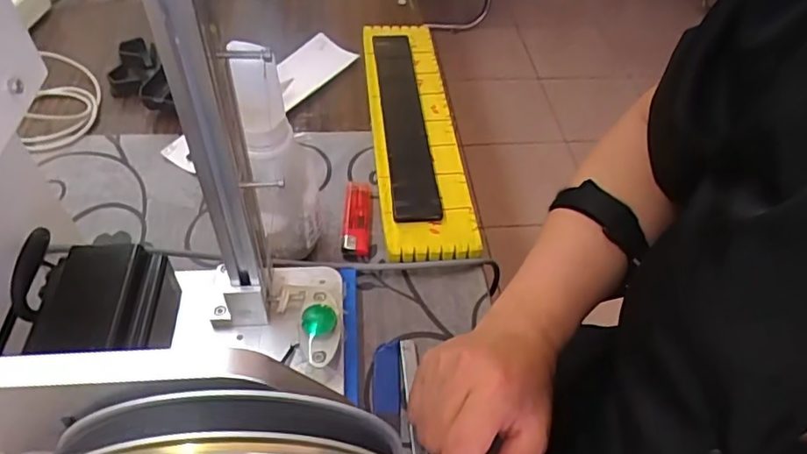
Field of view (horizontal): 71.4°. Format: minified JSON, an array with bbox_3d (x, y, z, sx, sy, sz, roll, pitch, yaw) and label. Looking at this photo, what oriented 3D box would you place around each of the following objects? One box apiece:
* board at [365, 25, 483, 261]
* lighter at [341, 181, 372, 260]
[{"bbox_3d":[0.011,-0.108,0.552,0.081,0.026,0.328,-2,50,-7],"label":"board"},{"bbox_3d":[-0.040,-0.008,0.485,0.023,0.014,0.084,2,50,-3],"label":"lighter"}]

